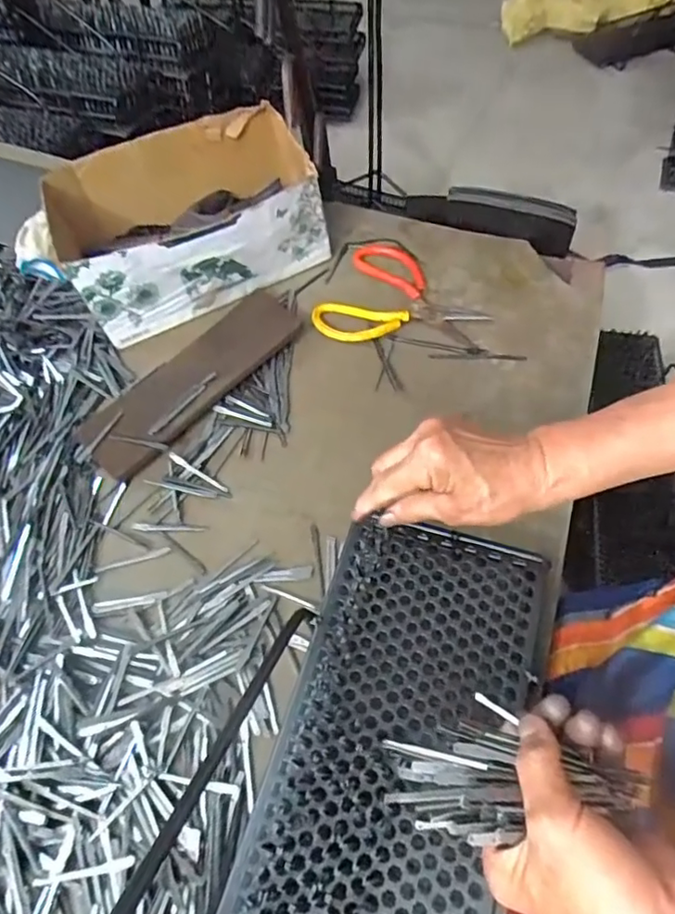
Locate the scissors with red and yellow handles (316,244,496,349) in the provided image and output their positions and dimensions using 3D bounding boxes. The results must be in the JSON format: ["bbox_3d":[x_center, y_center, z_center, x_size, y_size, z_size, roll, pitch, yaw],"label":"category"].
[{"bbox_3d":[0.080,-0.178,0.662,0.177,0.012,0.154,22,62,17],"label":"scissors with red and yellow handles"}]

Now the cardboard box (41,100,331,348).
[{"bbox_3d":[-0.178,-0.282,0.694,0.286,0.116,0.204,-21,59,-9],"label":"cardboard box"}]

